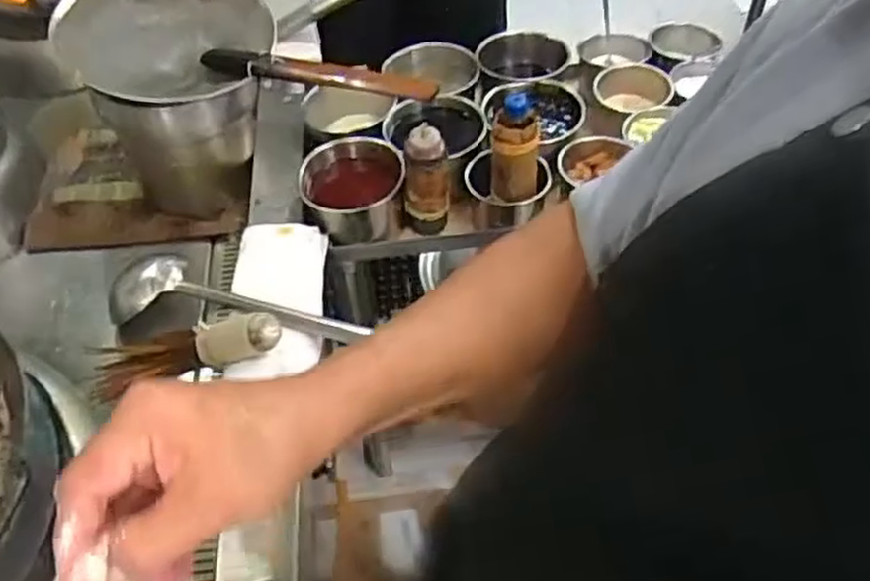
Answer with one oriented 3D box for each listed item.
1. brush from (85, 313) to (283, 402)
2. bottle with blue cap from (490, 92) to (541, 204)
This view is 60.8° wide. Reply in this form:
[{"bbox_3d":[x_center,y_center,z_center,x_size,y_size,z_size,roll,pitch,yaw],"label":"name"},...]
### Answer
[{"bbox_3d":[-0.305,0.075,0.907,0.261,0.051,0.069,-14,47,20],"label":"brush"},{"bbox_3d":[0.113,-0.208,1.040,0.066,0.151,0.055,-2,50,3],"label":"bottle with blue cap"}]

